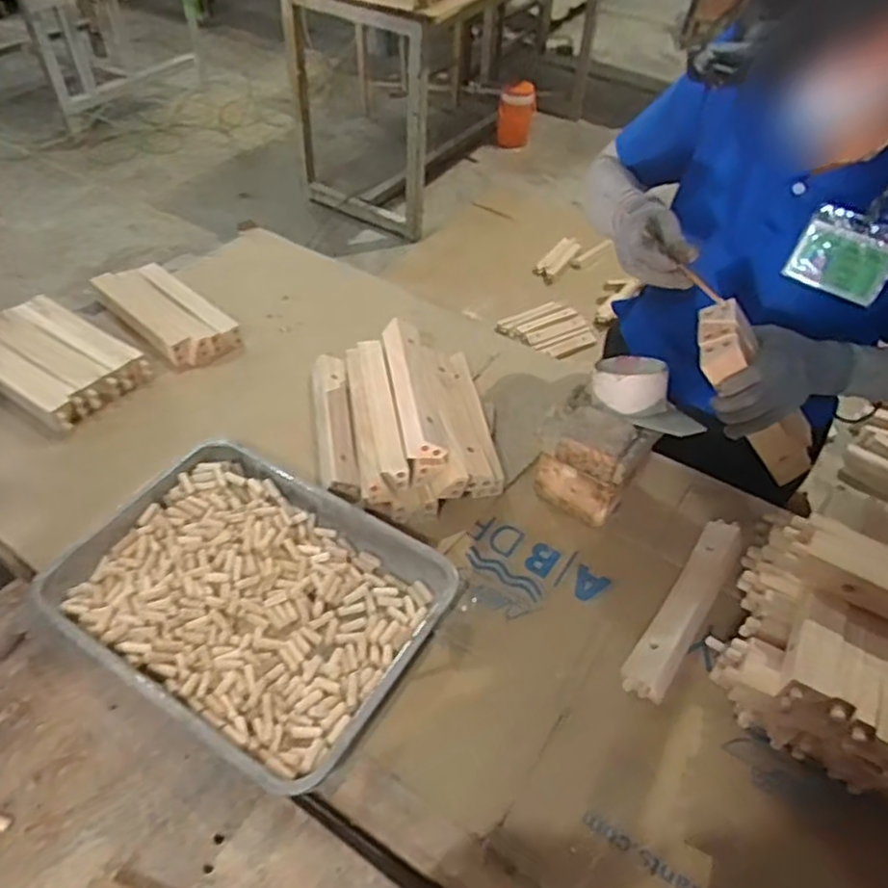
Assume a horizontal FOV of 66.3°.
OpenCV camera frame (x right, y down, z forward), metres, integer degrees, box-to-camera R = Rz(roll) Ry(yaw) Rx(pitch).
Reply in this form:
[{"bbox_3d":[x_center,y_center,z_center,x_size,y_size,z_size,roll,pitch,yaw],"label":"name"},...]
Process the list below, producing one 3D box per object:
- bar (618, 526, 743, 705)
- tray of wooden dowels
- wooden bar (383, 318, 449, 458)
[{"bbox_3d":[0.279,0.183,0.775,0.050,0.028,0.255,30,53,22],"label":"bar"},{"bbox_3d":[-0.216,0.157,0.760,0.391,0.041,0.286,27,52,20],"label":"tray of wooden dowels"},{"bbox_3d":[-0.039,-0.080,0.906,0.054,0.029,0.249,-7,49,-9],"label":"wooden bar"}]

